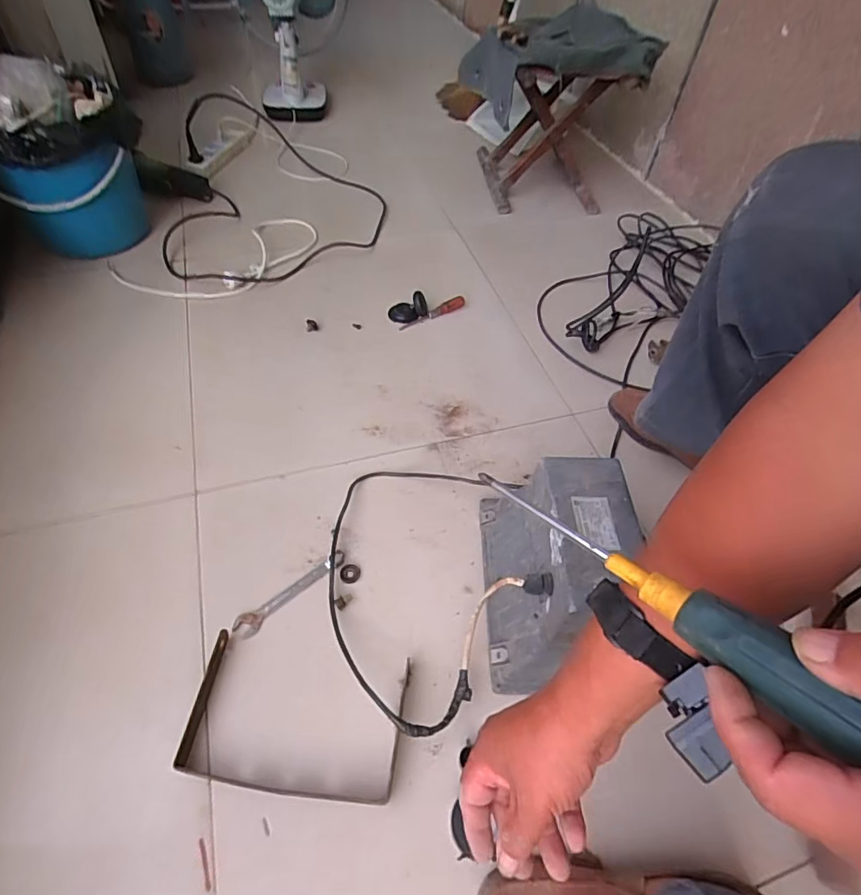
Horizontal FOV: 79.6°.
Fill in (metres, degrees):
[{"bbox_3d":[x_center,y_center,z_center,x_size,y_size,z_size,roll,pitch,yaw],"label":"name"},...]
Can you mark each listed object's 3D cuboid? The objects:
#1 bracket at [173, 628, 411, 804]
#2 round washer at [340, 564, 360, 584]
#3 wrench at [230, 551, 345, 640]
[{"bbox_3d":[-0.142,0.283,0.552,0.224,0.023,0.146,9,51,2],"label":"bracket"},{"bbox_3d":[-0.104,0.163,0.667,0.025,0.004,0.025,2,53,-3],"label":"round washer"},{"bbox_3d":[-0.174,0.179,0.646,0.155,0.005,0.026,-35,62,-29],"label":"wrench"}]

